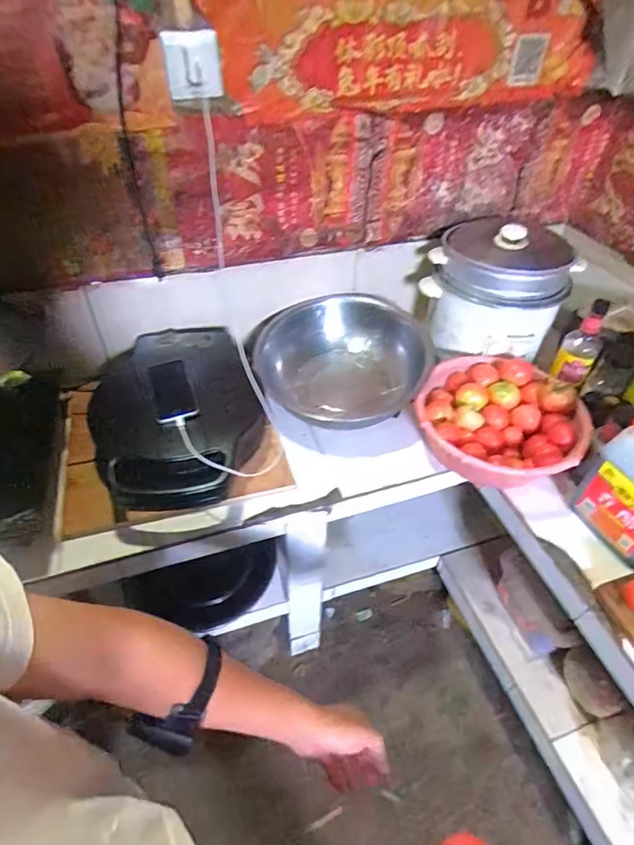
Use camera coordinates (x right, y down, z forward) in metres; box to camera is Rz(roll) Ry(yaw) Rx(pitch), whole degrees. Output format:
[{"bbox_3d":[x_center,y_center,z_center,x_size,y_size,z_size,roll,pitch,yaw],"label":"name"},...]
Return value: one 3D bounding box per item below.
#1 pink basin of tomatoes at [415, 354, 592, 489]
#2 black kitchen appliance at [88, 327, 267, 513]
[{"bbox_3d":[0.364,-0.007,0.973,0.304,0.104,0.316,17,48,16],"label":"pink basin of tomatoes"},{"bbox_3d":[-0.265,-0.014,0.931,0.291,0.146,0.403,-17,48,-17],"label":"black kitchen appliance"}]

